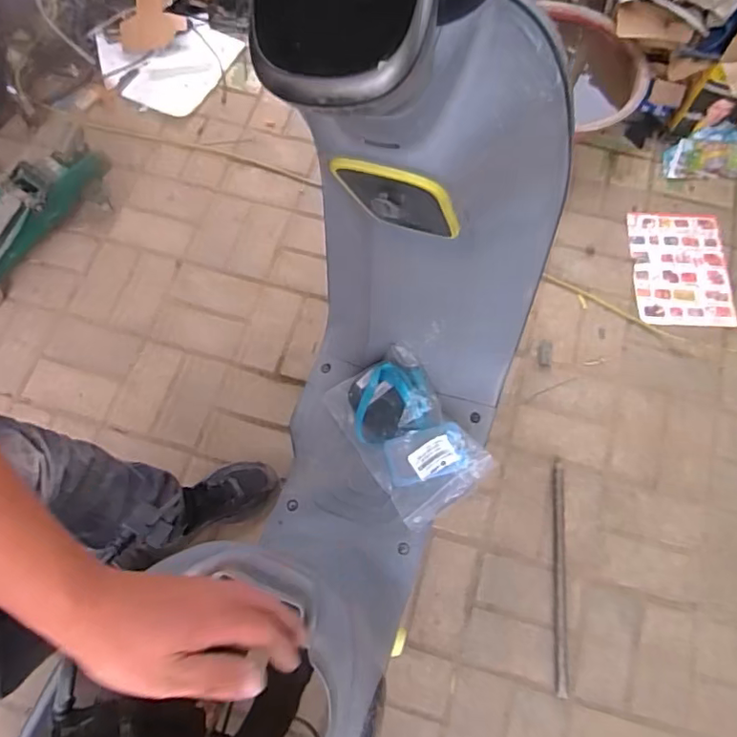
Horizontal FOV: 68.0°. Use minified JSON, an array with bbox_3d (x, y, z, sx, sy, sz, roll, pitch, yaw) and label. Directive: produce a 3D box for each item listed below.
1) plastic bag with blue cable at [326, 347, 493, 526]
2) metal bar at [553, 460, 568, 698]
[{"bbox_3d":[0.057,0.090,0.787,0.144,0.078,0.237,-32,74,-9],"label":"plastic bag with blue cable"},{"bbox_3d":[0.349,0.367,0.992,0.020,0.020,0.395,6,72,2],"label":"metal bar"}]

